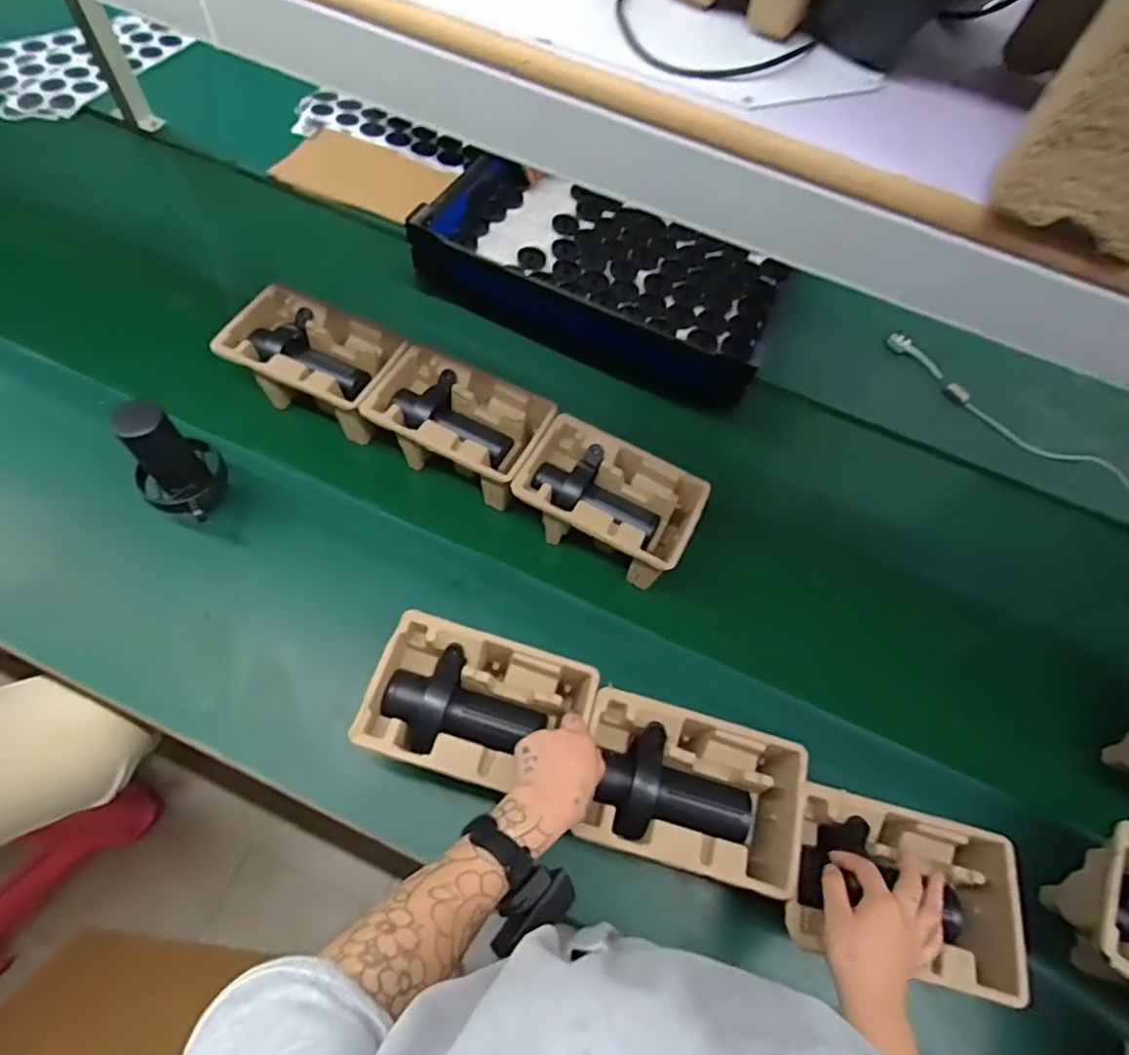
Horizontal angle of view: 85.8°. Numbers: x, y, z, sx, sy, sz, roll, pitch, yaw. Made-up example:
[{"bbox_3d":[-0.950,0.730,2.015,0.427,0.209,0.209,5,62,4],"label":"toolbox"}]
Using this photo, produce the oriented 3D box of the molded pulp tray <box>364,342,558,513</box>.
[{"bbox_3d":[-0.141,-0.142,0.853,0.235,0.102,0.161,22,66,10],"label":"molded pulp tray"}]

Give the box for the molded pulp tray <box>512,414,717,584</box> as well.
[{"bbox_3d":[0.060,-0.035,0.827,0.239,0.104,0.157,25,66,11],"label":"molded pulp tray"}]

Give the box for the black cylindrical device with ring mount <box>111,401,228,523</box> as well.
[{"bbox_3d":[-0.473,-0.075,0.734,0.092,0.177,0.094,0,64,-1],"label":"black cylindrical device with ring mount"}]

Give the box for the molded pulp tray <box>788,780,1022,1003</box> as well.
[{"bbox_3d":[0.325,0.349,0.595,0.213,0.058,0.142,13,65,5],"label":"molded pulp tray"}]

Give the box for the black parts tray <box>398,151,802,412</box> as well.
[{"bbox_3d":[0.061,-0.429,1.101,0.606,0.202,0.246,25,66,11],"label":"black parts tray"}]

